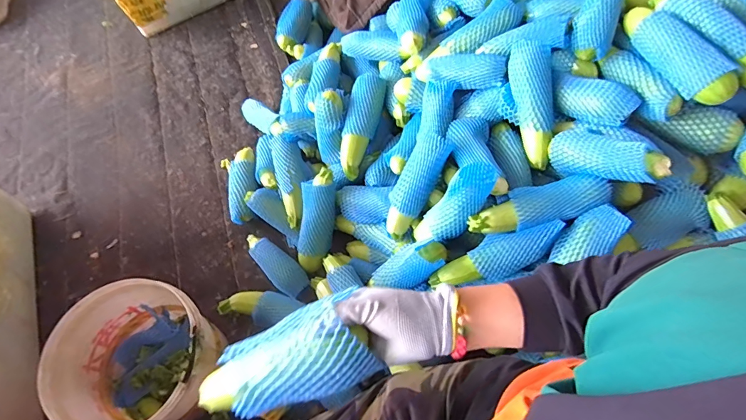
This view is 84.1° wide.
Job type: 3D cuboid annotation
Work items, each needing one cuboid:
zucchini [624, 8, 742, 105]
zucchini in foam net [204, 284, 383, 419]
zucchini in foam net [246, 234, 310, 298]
[{"bbox_3d":[0.516,-0.270,0.705,0.060,0.054,0.227,-16,62,-7],"label":"zucchini"},{"bbox_3d":[-0.100,0.161,0.444,0.196,0.058,0.090,-25,61,14],"label":"zucchini in foam net"},{"bbox_3d":[-0.235,0.123,0.988,0.066,0.051,0.200,-42,68,-19],"label":"zucchini in foam net"}]

